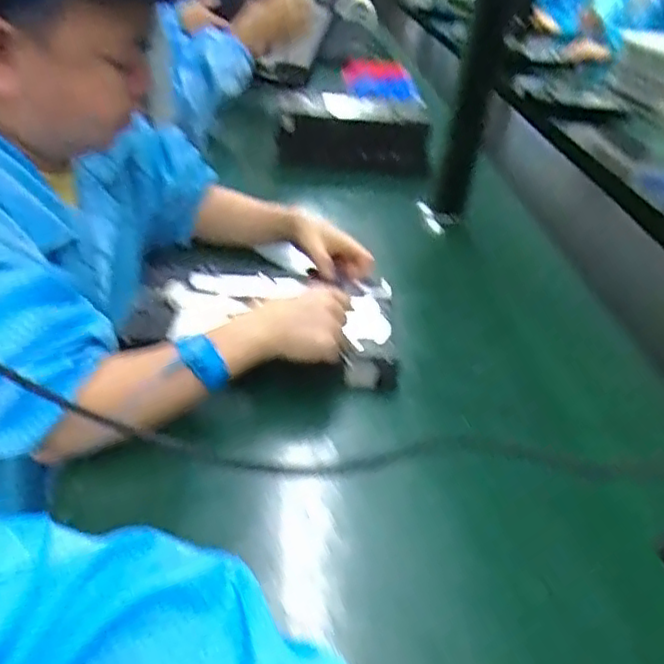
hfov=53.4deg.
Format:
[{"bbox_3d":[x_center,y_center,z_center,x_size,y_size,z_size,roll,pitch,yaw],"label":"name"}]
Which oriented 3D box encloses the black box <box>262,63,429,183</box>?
[{"bbox_3d":[0.032,-0.359,1.184,0.242,0.114,0.258,4,31,-5],"label":"black box"}]

